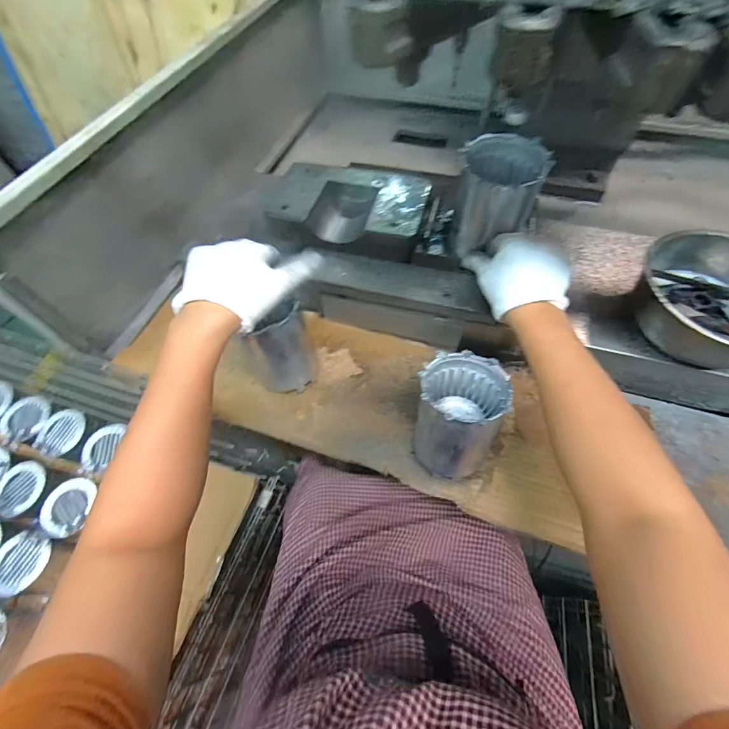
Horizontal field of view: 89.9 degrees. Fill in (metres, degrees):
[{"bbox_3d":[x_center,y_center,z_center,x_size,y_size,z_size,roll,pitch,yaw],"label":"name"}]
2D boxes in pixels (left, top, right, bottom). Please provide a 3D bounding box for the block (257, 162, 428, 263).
[{"bbox_3d":[-0.027,-0.223,0.525,0.221,0.047,0.140,10,61,8],"label":"block"}]

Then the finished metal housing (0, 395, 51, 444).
[{"bbox_3d":[-0.654,0.104,0.702,0.074,0.023,0.099,1,60,2],"label":"finished metal housing"}]

